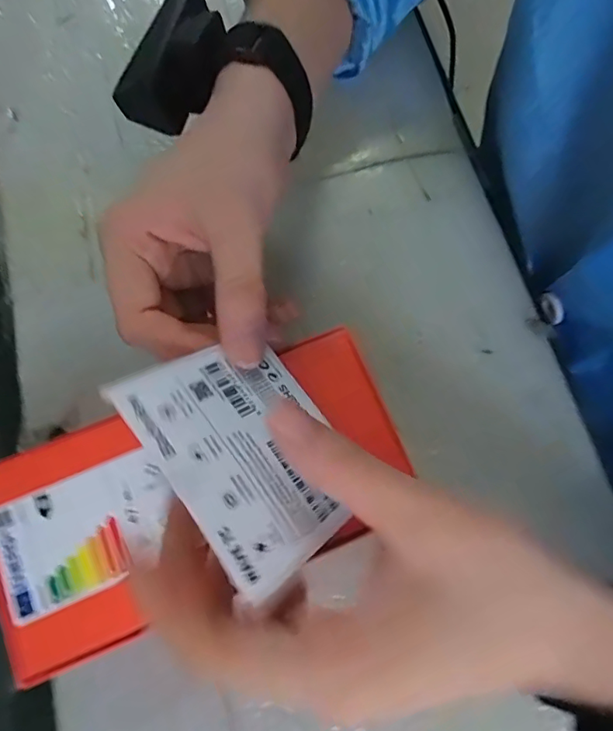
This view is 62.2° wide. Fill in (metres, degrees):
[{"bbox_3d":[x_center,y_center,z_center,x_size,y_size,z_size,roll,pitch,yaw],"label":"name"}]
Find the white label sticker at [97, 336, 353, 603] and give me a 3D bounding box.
[{"bbox_3d":[-0.019,0.028,0.183,0.082,0.004,0.070,52,42,10],"label":"white label sticker"}]

